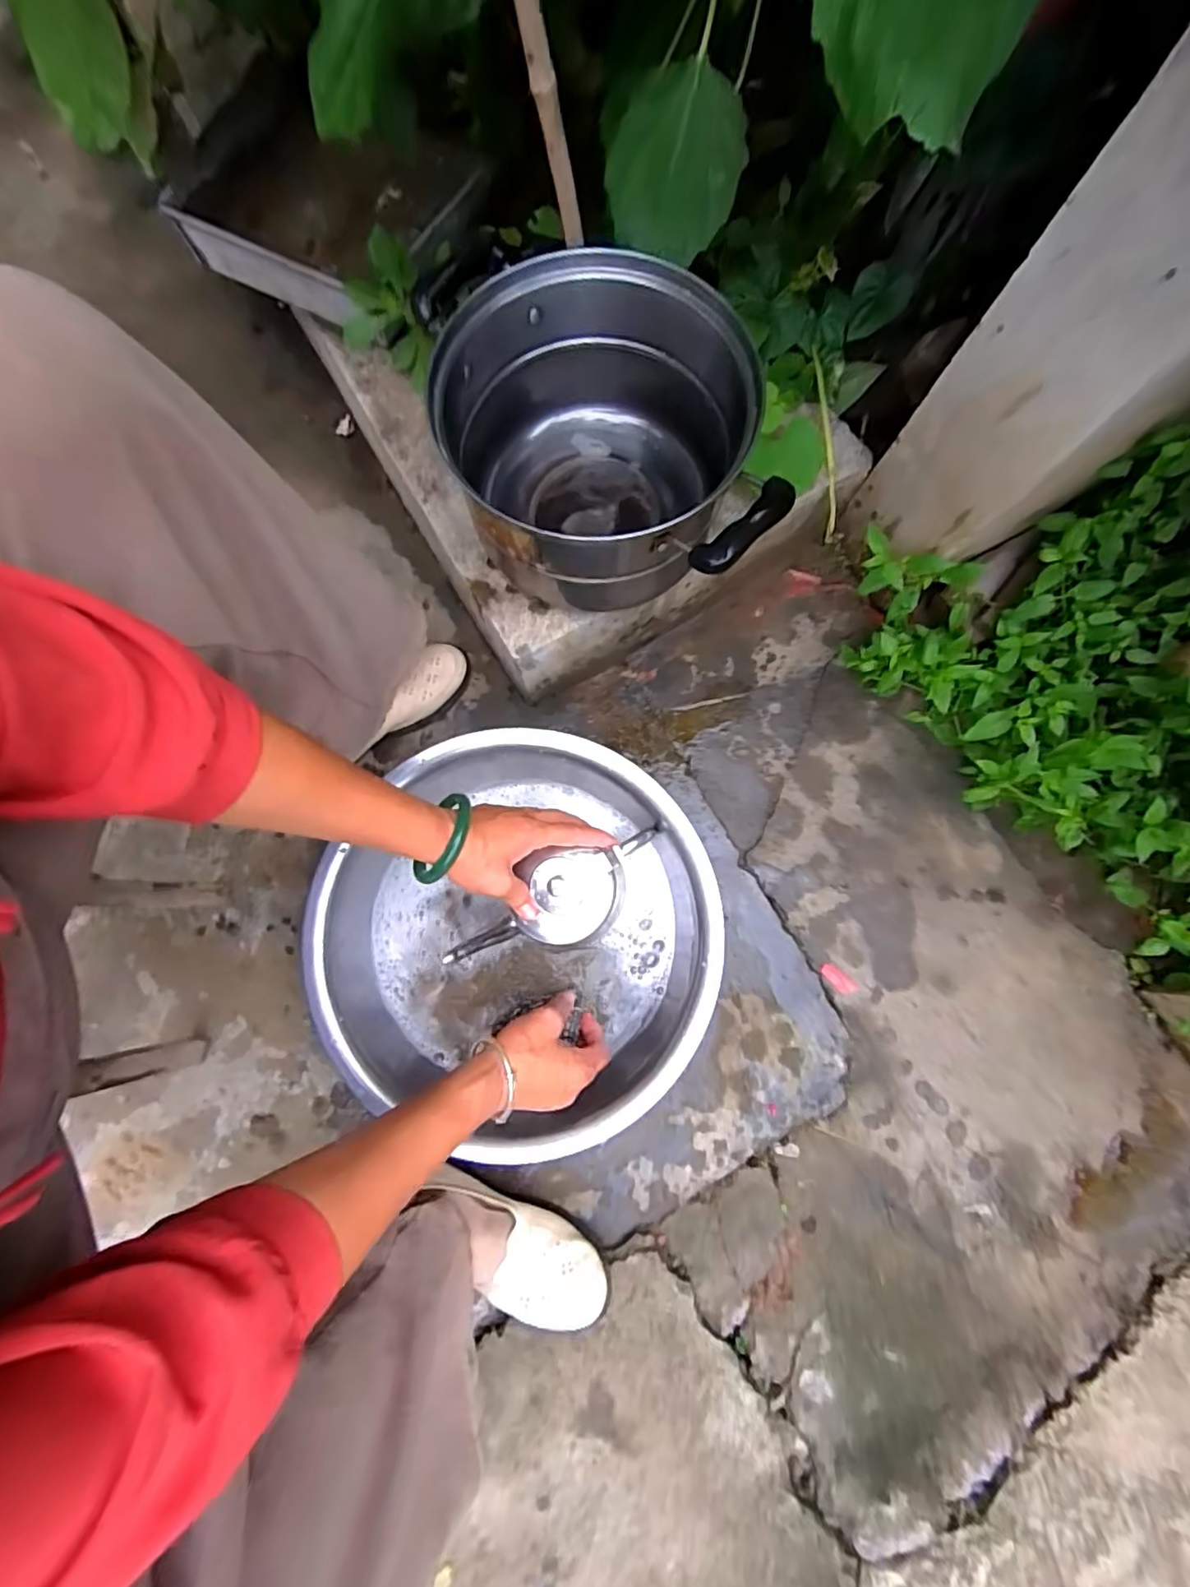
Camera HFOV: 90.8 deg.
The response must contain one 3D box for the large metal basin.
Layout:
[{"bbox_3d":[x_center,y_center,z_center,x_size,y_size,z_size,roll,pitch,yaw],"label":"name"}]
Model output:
[{"bbox_3d":[-0.064,0.138,0.575,0.350,0.090,0.364,0,79,0],"label":"large metal basin"}]

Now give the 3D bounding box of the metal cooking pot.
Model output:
[{"bbox_3d":[0.008,-0.296,0.519,0.243,0.149,0.317,-21,80,-4],"label":"metal cooking pot"}]

